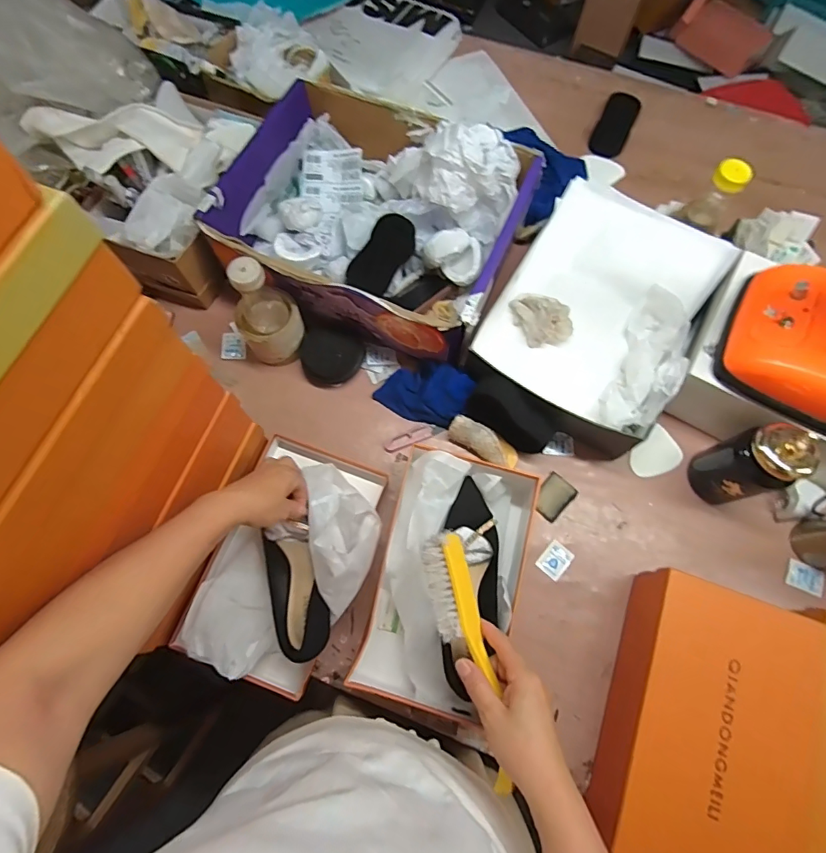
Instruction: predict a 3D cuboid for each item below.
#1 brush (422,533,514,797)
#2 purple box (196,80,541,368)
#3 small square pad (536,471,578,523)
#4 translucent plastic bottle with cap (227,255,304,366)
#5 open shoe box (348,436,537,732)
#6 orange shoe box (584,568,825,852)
[{"bbox_3d":[0.055,0.215,0.452,0.044,0.023,0.221,-16,71,-5],"label":"brush"},{"bbox_3d":[-0.055,-0.314,0.703,0.403,0.169,0.326,23,73,8],"label":"purple box"},{"bbox_3d":[0.197,0.100,0.662,0.044,0.006,0.058,41,77,13],"label":"small square pad"},{"bbox_3d":[-0.205,-0.163,0.645,0.081,0.166,0.082,0,72,1],"label":"translucent plastic bottle with cap"},{"bbox_3d":[0.048,0.189,0.584,0.184,0.090,0.307,15,72,6],"label":"open shoe box"},{"bbox_3d":[0.325,0.328,0.525,0.175,0.089,0.285,20,73,7],"label":"orange shoe box"}]

